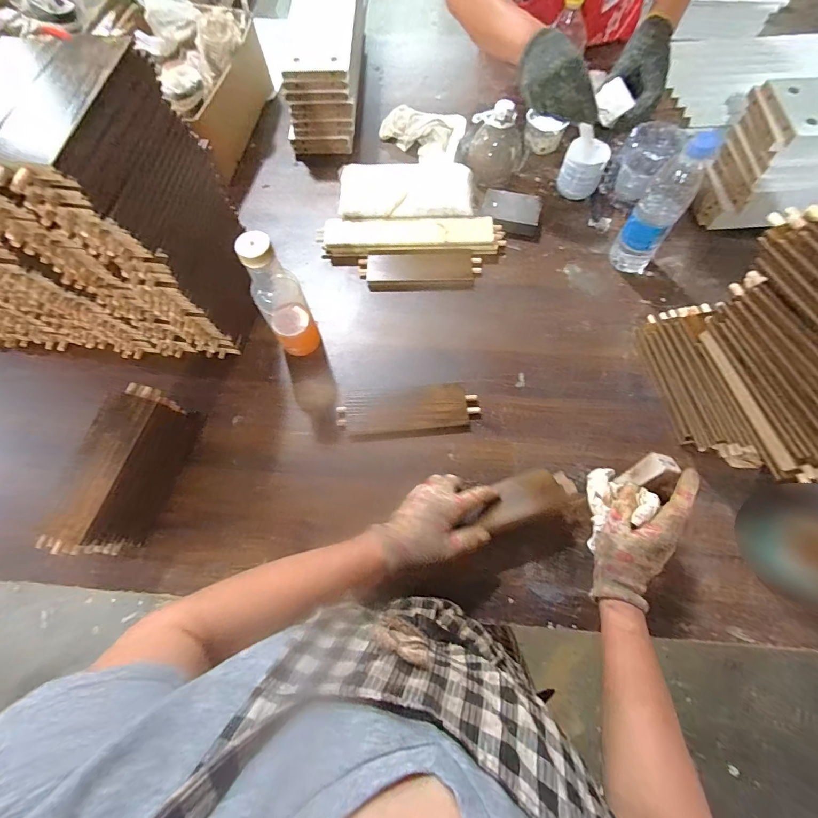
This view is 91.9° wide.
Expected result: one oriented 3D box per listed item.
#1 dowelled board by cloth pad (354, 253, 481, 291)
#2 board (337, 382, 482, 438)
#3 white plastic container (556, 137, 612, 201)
[{"bbox_3d":[0.017,-0.234,0.674,0.202,0.027,0.056,0,68,1],"label":"dowelled board by cloth pad"},{"bbox_3d":[-0.002,-0.002,0.591,0.196,0.013,0.070,-5,68,-1],"label":"board"},{"bbox_3d":[0.310,-0.428,0.709,0.071,0.086,0.071,0,68,1],"label":"white plastic container"}]

